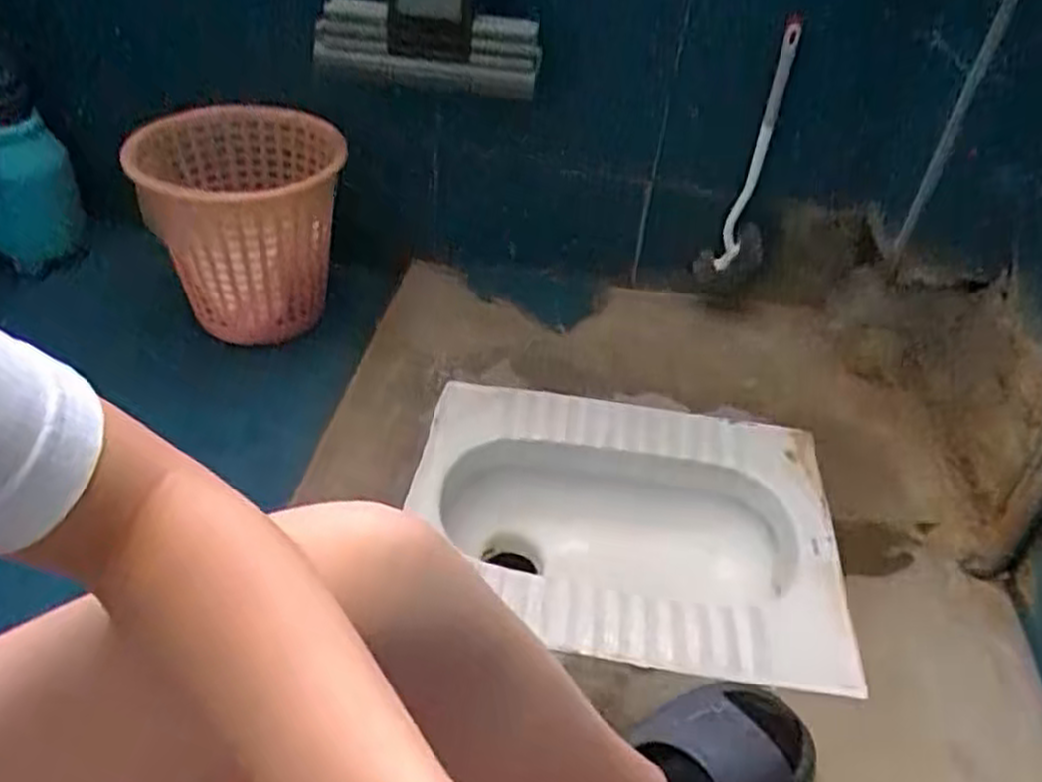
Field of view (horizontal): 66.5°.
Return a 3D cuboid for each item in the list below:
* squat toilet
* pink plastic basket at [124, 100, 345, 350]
[{"bbox_3d":[0.121,0.173,0.958,0.467,0.130,0.402,9,40,3],"label":"squat toilet"},{"bbox_3d":[-0.372,-0.229,1.081,0.254,0.248,0.236,-8,42,-17],"label":"pink plastic basket"}]

